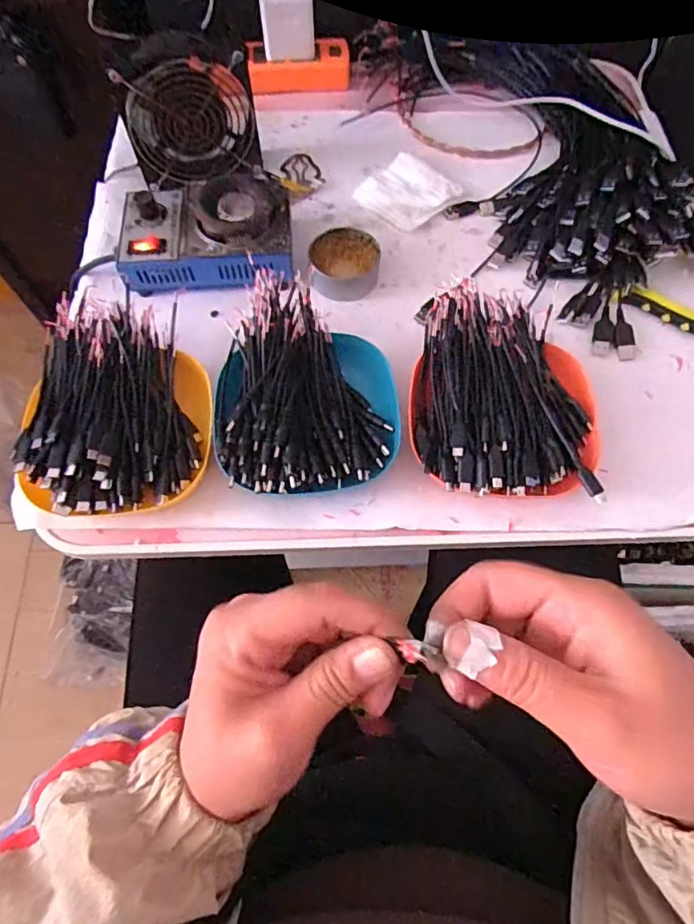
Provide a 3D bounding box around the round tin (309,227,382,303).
[{"bbox_3d":[-0.002,-0.182,0.499,0.061,0.029,0.058,0,66,0],"label":"round tin"}]

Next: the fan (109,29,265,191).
[{"bbox_3d":[-0.147,-0.327,0.512,0.116,0.118,0.035,-5,66,-2],"label":"fan"}]

